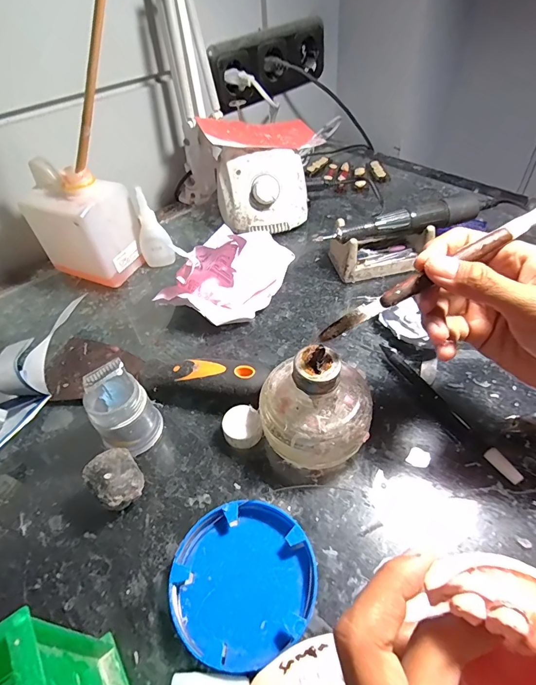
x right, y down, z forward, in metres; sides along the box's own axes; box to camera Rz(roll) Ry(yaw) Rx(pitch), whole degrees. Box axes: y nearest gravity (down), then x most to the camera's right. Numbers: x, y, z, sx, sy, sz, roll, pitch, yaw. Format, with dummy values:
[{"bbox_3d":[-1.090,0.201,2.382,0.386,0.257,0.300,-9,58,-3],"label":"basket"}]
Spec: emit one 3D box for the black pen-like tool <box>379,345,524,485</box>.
[{"bbox_3d":[0.129,0.048,0.284,0.013,0.010,0.131,-24,50,-16],"label":"black pen-like tool"}]

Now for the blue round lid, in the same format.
[{"bbox_3d":[-0.014,0.133,0.216,0.079,0.017,0.076,-3,48,3],"label":"blue round lid"}]

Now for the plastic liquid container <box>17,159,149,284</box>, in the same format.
[{"bbox_3d":[-0.193,-0.123,0.404,0.085,0.117,0.071,17,52,20],"label":"plastic liquid container"}]

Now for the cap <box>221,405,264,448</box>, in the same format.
[{"bbox_3d":[-0.019,0.064,0.280,0.026,0.017,0.031,-14,48,-7],"label":"cap"}]

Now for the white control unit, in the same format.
[{"bbox_3d":[-0.005,-0.180,0.461,0.107,0.081,0.078,-6,47,0],"label":"white control unit"}]

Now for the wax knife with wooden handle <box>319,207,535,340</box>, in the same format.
[{"bbox_3d":[0.105,-0.046,0.219,0.169,0.008,0.010,-29,50,-1],"label":"wax knife with wooden handle"}]

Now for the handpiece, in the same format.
[{"bbox_3d":[0.144,-0.125,0.383,0.182,0.022,0.021,-11,48,-5],"label":"handpiece"}]

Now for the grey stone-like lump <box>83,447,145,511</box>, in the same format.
[{"bbox_3d":[-0.097,0.092,0.250,0.029,0.033,0.031,-37,55,-25],"label":"grey stone-like lump"}]

